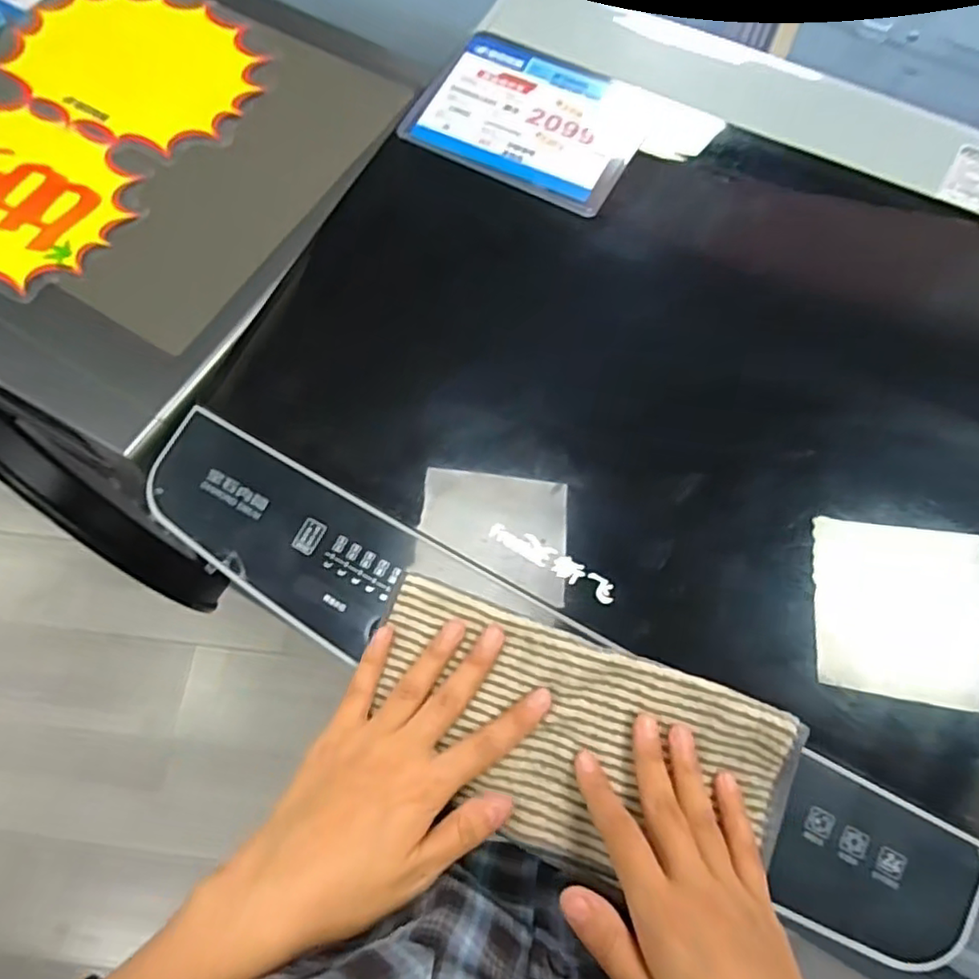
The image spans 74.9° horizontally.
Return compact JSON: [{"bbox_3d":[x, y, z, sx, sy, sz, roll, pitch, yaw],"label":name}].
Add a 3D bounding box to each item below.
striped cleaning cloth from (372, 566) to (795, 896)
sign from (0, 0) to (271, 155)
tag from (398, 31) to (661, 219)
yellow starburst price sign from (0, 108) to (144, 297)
[{"bbox_3d":[0.041,0.135,0.339,0.222,0.016,0.109,18,80,10],"label":"striped cleaning cloth"},{"bbox_3d":[-0.326,-0.399,0.596,0.247,0.009,0.171,21,71,12],"label":"sign"},{"bbox_3d":[0.029,-0.265,0.456,0.159,0.007,0.119,27,75,12],"label":"tag"},{"bbox_3d":[-0.421,-0.256,0.539,0.247,0.009,0.156,25,69,11],"label":"yellow starburst price sign"}]

